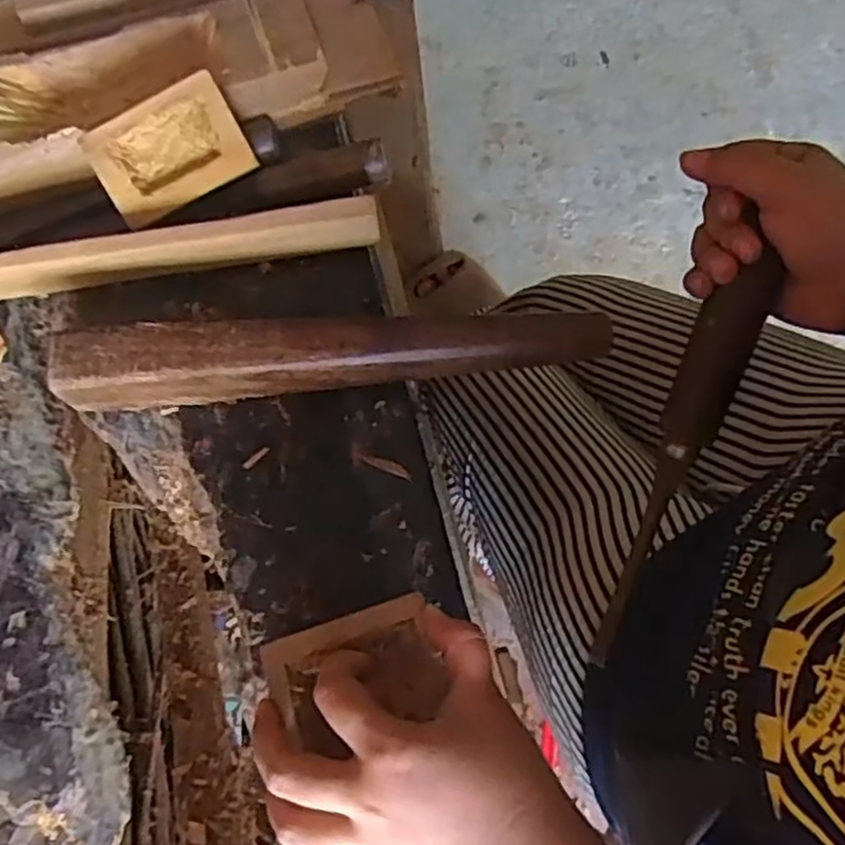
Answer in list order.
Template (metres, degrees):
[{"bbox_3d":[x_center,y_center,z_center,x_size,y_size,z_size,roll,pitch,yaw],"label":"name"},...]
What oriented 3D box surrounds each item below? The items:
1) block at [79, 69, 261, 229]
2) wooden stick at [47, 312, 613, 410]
[{"bbox_3d":[-0.162,-0.175,0.472,0.092,0.015,0.065,-28,105,1],"label":"block"},{"bbox_3d":[-0.052,-0.043,0.457,0.328,0.038,0.037,-4,73,-4],"label":"wooden stick"}]

